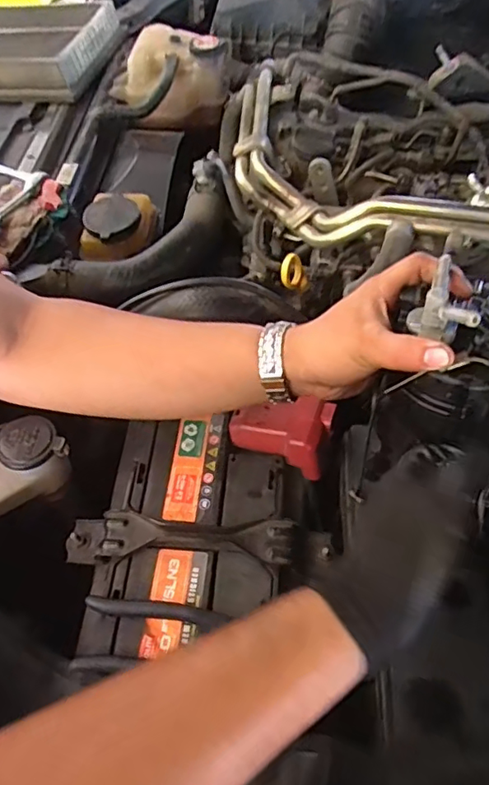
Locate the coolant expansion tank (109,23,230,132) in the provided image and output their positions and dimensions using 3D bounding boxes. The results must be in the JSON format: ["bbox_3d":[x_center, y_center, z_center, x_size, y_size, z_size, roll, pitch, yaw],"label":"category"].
[{"bbox_3d":[-0.118,-0.503,0.879,0.182,0.094,0.140,-4,55,0],"label":"coolant expansion tank"}]

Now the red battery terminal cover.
[{"bbox_3d":[0.032,0.033,0.501,0.089,0.038,0.060,13,57,12],"label":"red battery terminal cover"}]

